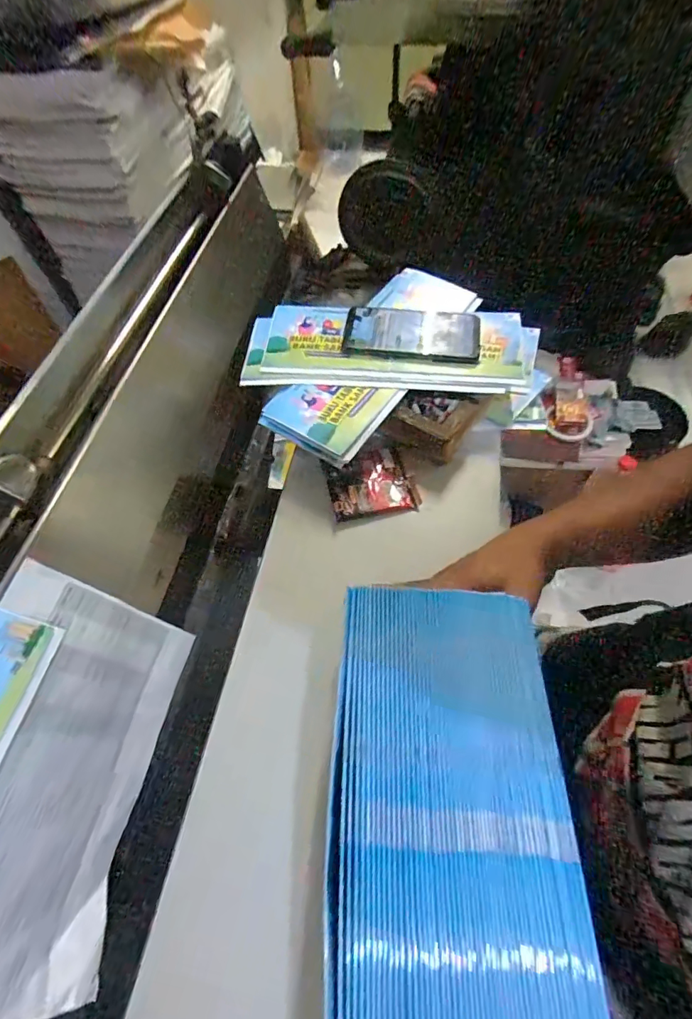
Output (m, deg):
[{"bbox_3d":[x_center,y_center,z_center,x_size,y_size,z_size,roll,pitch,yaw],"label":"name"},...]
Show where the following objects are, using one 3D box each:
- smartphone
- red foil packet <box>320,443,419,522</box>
[{"bbox_3d":[0.082,-0.222,0.556,0.164,0.015,0.083,9,61,9],"label":"smartphone"},{"bbox_3d":[0.025,-0.034,0.515,0.091,0.016,0.089,-13,60,-4],"label":"red foil packet"}]

